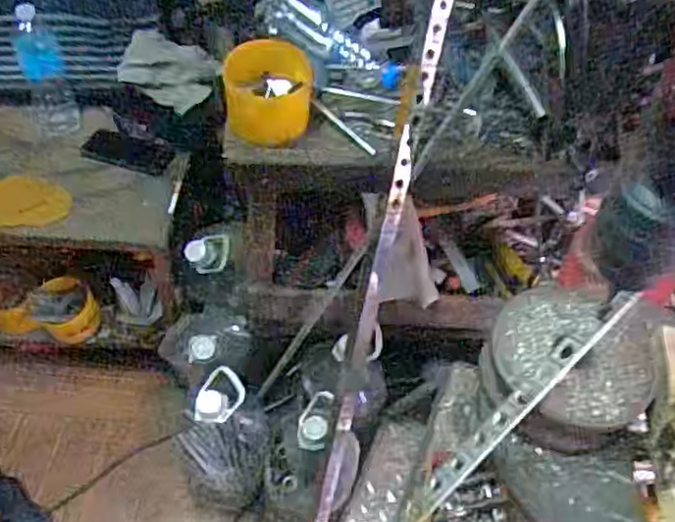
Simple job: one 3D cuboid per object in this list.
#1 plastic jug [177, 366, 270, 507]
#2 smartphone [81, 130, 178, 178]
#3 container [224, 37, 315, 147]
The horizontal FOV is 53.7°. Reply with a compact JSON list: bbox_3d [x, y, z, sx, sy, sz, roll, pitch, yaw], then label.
[{"bbox_3d":[-0.221,0.344,1.259,0.163,0.371,0.150,2,51,-3],"label":"plastic jug"},{"bbox_3d":[-0.422,-0.218,1.349,0.167,0.071,0.009,13,24,-18],"label":"smartphone"},{"bbox_3d":[-0.091,-0.220,0.880,0.114,0.100,0.089,1,51,-4],"label":"container"}]

